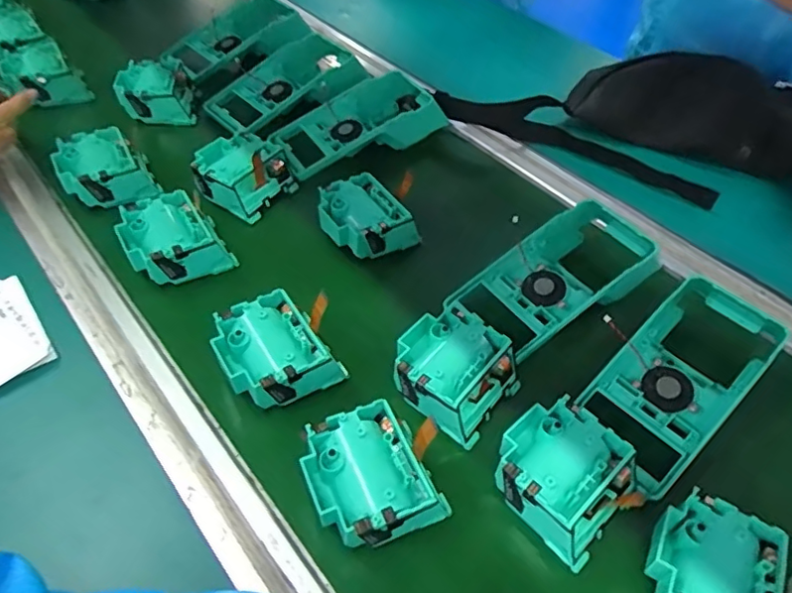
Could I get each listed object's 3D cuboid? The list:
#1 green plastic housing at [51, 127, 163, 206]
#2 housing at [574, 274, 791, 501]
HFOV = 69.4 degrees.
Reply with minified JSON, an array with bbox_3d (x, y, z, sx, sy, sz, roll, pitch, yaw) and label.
[{"bbox_3d":[-0.278,-0.122,0.544,0.078,0.033,0.079,-24,54,-23],"label":"green plastic housing"},{"bbox_3d":[0.213,0.053,0.422,0.197,0.050,0.085,-33,58,-29],"label":"housing"}]

